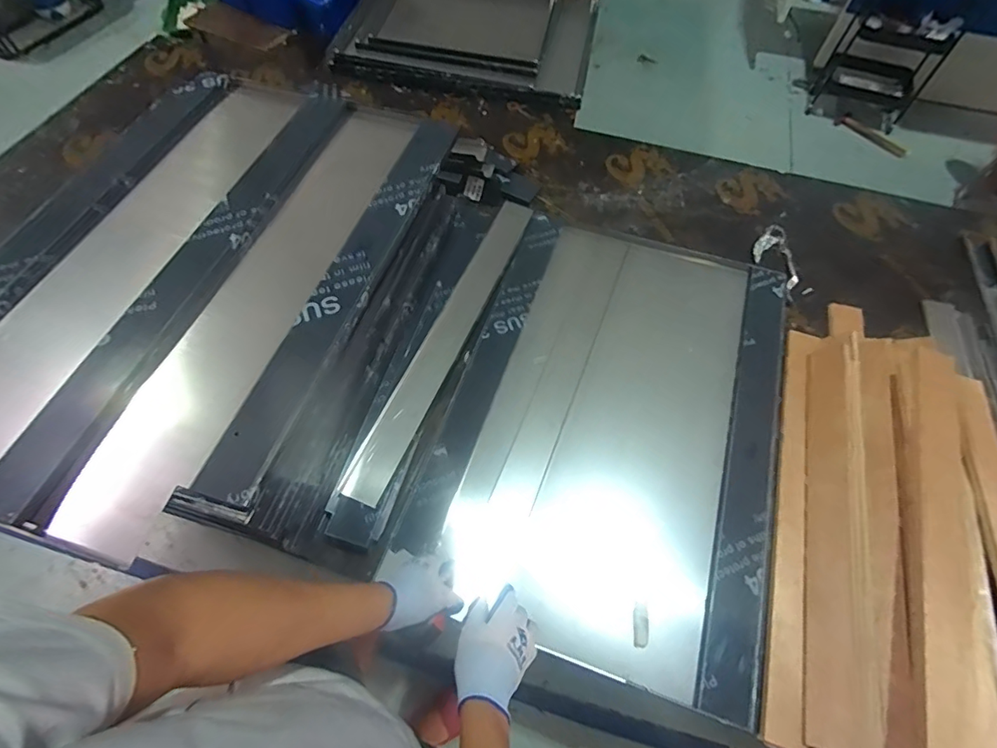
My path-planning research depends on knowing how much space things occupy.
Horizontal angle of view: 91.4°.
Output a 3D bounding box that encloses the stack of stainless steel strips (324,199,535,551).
[{"bbox_3d":[-0.103,-0.062,0.924,0.095,0.056,0.778,18,62,10],"label":"stack of stainless steel strips"}]

